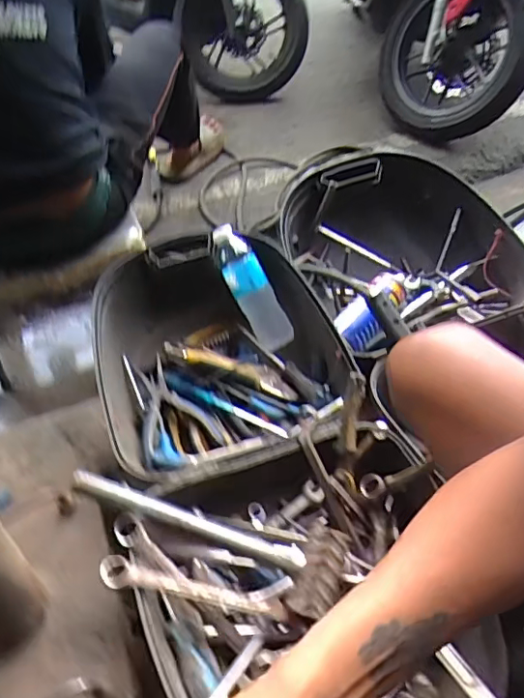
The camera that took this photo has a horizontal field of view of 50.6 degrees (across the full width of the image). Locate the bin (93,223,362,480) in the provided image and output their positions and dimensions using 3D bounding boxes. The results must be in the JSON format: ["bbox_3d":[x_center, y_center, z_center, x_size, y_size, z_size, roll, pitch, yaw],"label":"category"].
[{"bbox_3d":[-0.065,0.010,0.849,0.331,0.174,0.380,-16,47,-7],"label":"bin"}]

